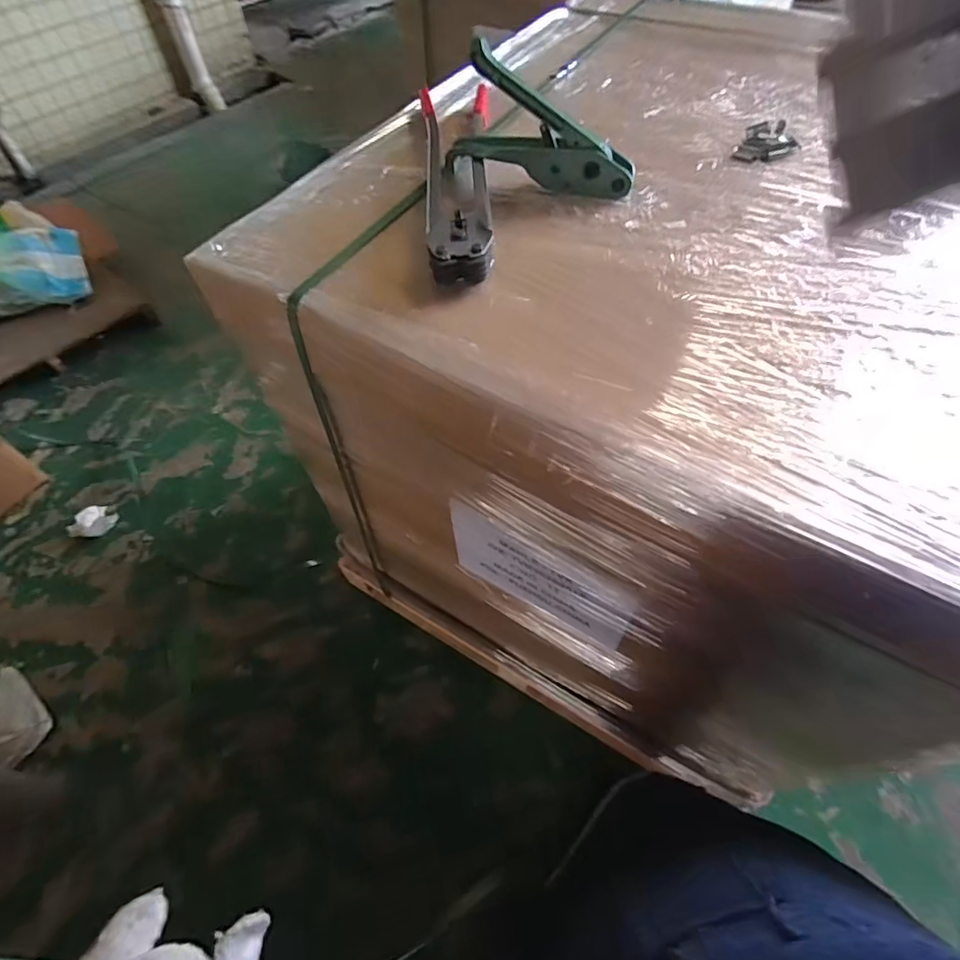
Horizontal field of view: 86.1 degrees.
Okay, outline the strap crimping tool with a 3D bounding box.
[{"bbox_3d":[-0.038,-0.438,0.727,0.108,0.049,0.479,-3,57,1],"label":"strap crimping tool"}]

